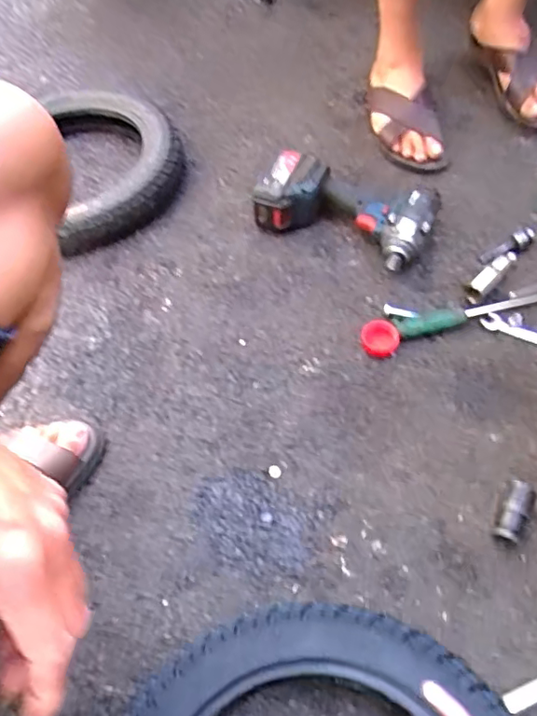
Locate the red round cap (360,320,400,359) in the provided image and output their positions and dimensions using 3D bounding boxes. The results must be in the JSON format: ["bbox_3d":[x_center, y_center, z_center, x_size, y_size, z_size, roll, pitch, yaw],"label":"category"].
[{"bbox_3d":[0.143,-0.027,0.721,0.046,0.012,0.051,-26,58,-12],"label":"red round cap"}]

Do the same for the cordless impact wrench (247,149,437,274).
[{"bbox_3d":[0.114,-0.218,0.806,0.237,0.082,0.136,22,61,18],"label":"cordless impact wrench"}]

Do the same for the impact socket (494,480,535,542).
[{"bbox_3d":[0.257,0.162,0.583,0.028,0.031,0.065,24,62,19],"label":"impact socket"}]

